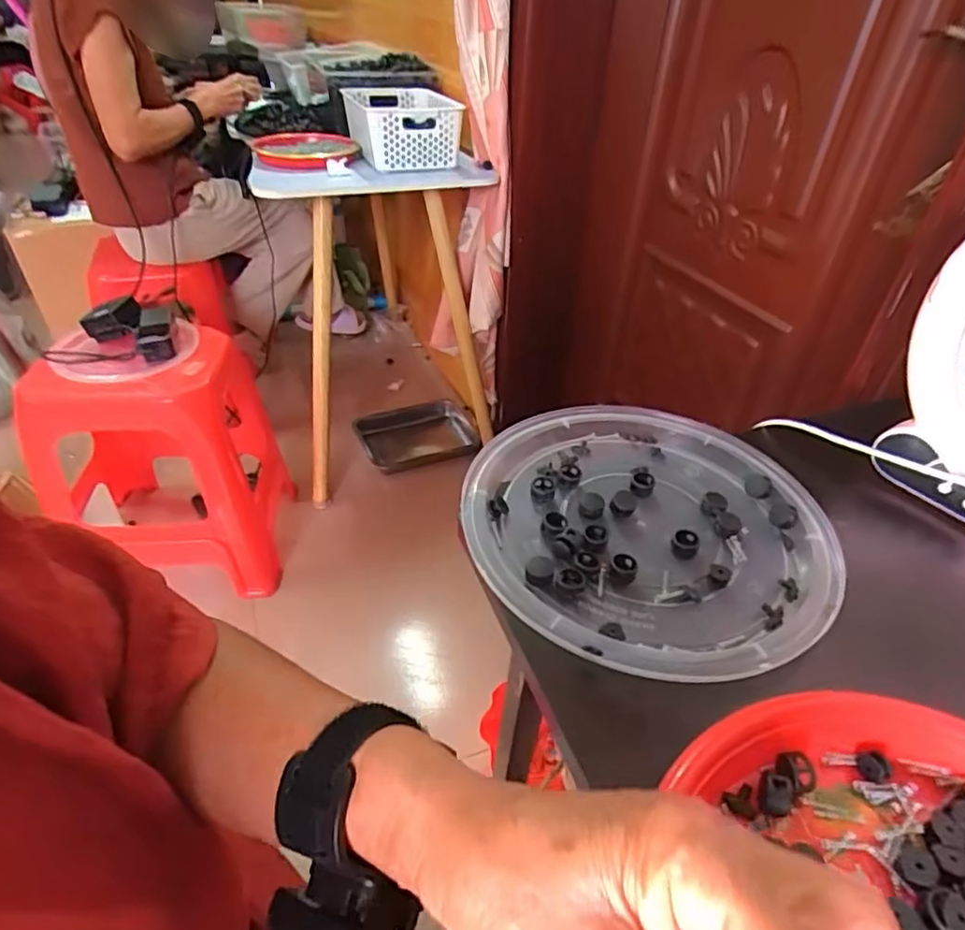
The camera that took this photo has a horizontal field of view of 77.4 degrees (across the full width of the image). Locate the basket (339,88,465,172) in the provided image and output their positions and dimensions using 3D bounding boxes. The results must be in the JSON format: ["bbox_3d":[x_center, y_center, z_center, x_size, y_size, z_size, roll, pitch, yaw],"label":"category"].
[{"bbox_3d":[-0.175,-0.704,1.265,0.216,0.117,0.251,-8,41,-13],"label":"basket"}]

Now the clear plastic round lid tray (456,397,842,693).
[{"bbox_3d":[0.109,0.036,0.402,0.226,0.019,0.238,2,40,-2],"label":"clear plastic round lid tray"}]

